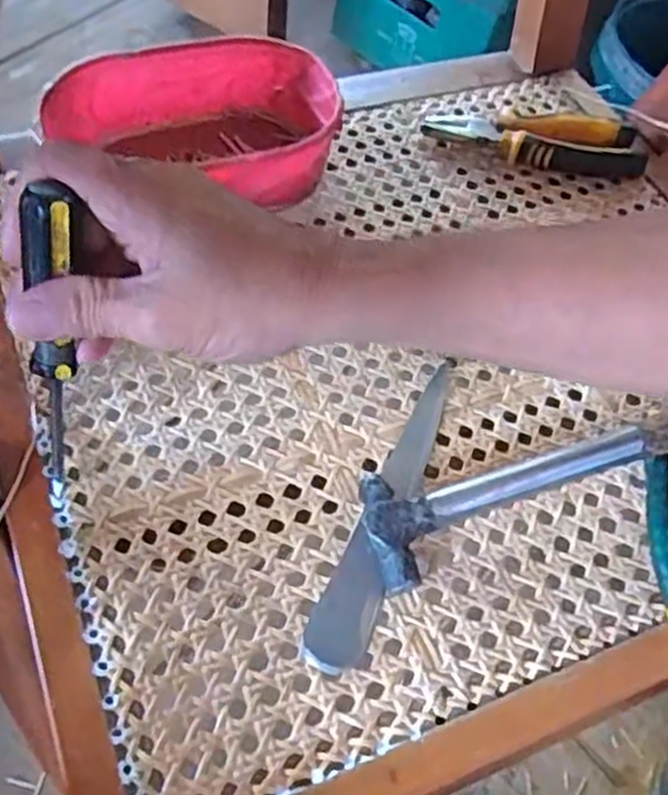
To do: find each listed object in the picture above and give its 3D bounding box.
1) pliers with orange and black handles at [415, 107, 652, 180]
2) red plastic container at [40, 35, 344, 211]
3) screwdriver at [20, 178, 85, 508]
[{"bbox_3d":[0.152,-0.197,0.587,0.162,0.020,0.057,12,56,5],"label":"pliers with orange and black handles"},{"bbox_3d":[-0.088,-0.177,0.527,0.184,0.058,0.122,-18,59,-15],"label":"red plastic container"},{"bbox_3d":[-0.125,-0.015,0.347,0.022,0.163,0.019,23,41,12],"label":"screwdriver"}]

